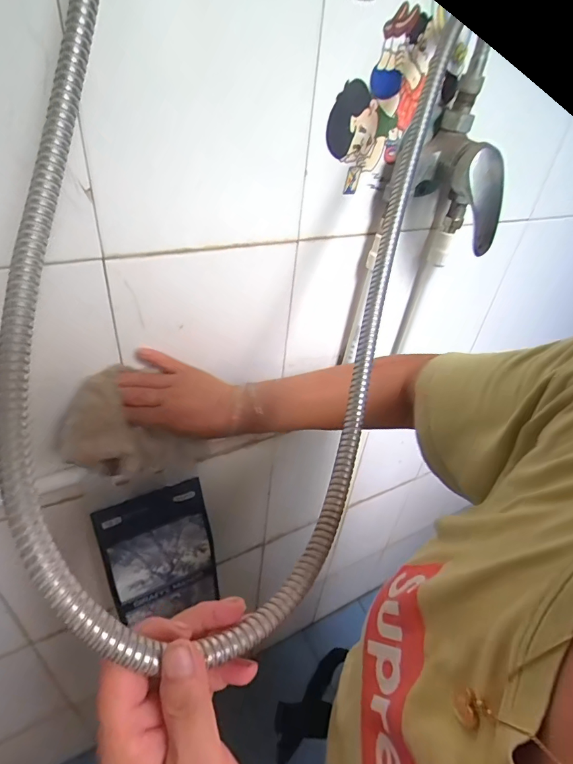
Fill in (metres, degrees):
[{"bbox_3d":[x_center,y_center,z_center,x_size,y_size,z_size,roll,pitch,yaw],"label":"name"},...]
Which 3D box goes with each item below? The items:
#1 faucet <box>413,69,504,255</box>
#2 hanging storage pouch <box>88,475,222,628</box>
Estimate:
[{"bbox_3d":[0.182,-0.231,0.452,0.077,0.145,0.103,7,38,2],"label":"faucet"},{"bbox_3d":[-0.169,0.243,0.571,0.135,0.213,0.026,-15,22,-24],"label":"hanging storage pouch"}]

